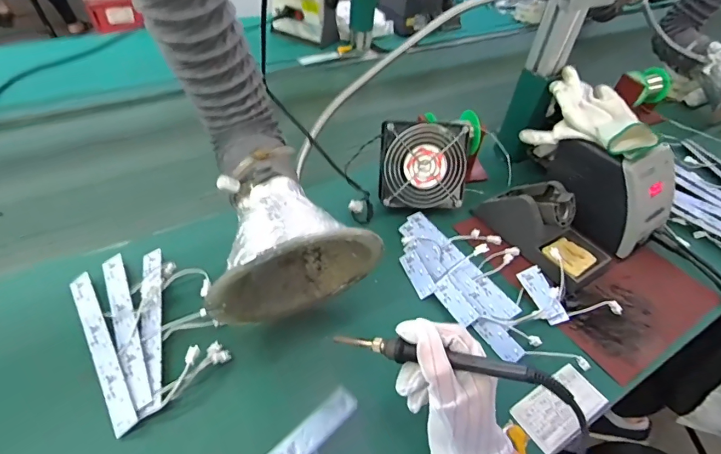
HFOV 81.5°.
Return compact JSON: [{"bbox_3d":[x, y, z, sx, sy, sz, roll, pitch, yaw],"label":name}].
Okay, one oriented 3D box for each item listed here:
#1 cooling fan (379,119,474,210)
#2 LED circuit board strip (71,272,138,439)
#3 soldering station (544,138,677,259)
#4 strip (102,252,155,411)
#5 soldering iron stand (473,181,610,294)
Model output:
[{"bbox_3d":[0.089,-0.087,0.598,0.126,0.123,0.033,1,15,-6],"label":"cooling fan"},{"bbox_3d":[-0.266,0.122,0.429,0.024,0.007,0.189,-32,58,-15],"label":"LED circuit board strip"},{"bbox_3d":[0.358,-0.064,0.598,0.096,0.122,0.164,-26,53,-30],"label":"soldering station"},{"bbox_3d":[-0.252,0.103,0.449,0.023,0.005,0.196,-23,53,-19],"label":"strip"},{"bbox_3d":[0.252,-0.004,0.571,0.084,0.075,0.169,-22,51,-28],"label":"soldering iron stand"}]

